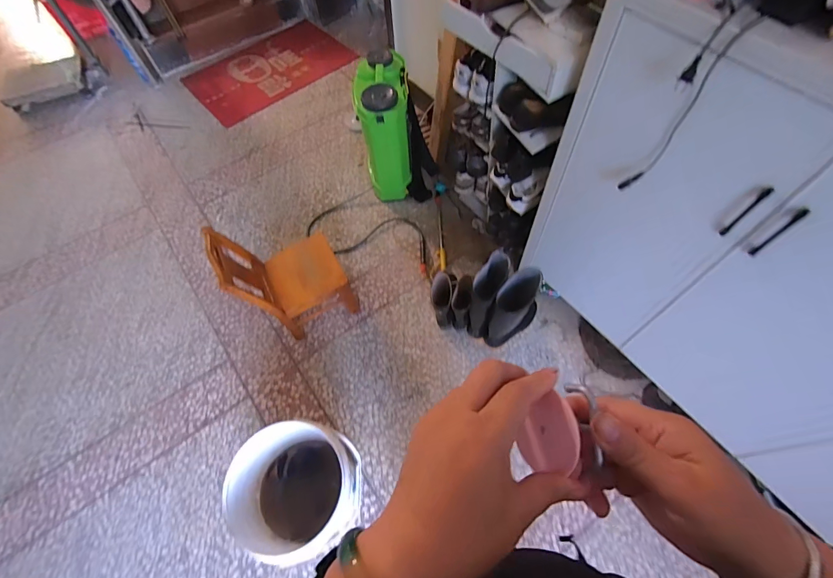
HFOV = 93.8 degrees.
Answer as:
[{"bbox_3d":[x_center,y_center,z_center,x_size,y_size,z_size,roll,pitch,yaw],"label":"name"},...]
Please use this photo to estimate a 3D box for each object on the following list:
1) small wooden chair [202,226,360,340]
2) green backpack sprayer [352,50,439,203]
[{"bbox_3d":[-0.404,-0.036,1.282,0.304,0.464,0.235,-24,64,-9],"label":"small wooden chair"},{"bbox_3d":[-0.075,-0.632,1.587,0.280,0.464,0.355,-10,62,-2],"label":"green backpack sprayer"}]

